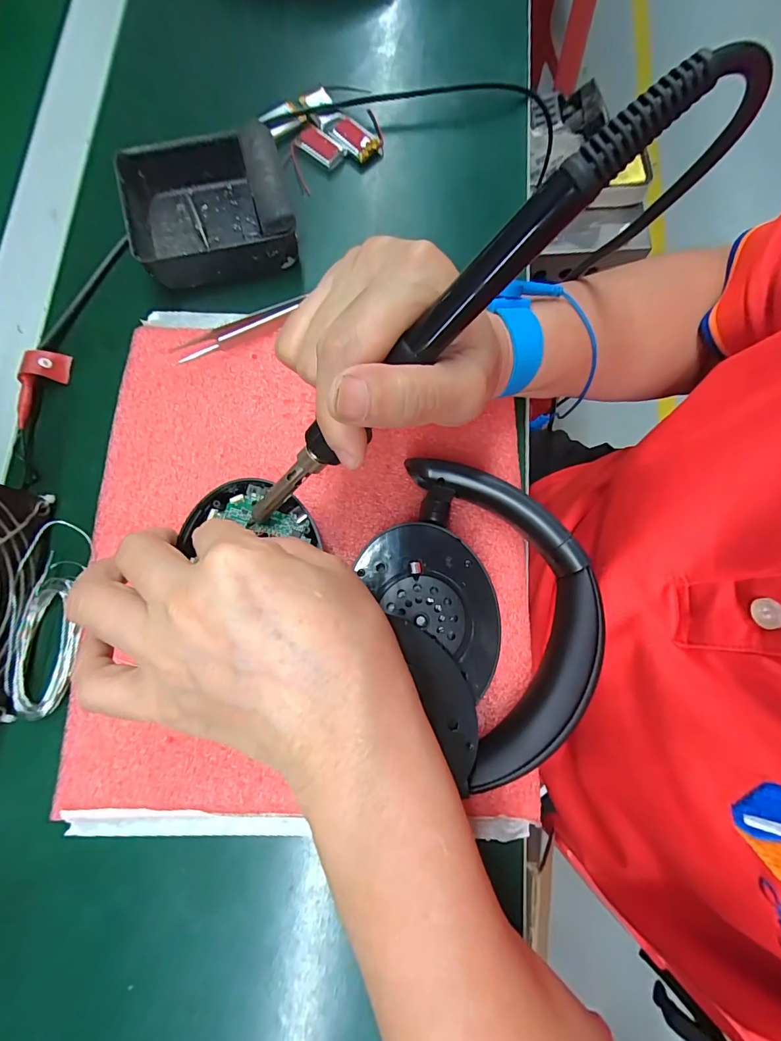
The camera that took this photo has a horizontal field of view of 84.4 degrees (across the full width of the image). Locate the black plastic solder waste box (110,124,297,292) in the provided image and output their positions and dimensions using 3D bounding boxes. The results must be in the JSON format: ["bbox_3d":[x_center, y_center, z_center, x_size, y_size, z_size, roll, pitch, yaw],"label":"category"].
[{"bbox_3d":[-0.109,-0.192,0.260,0.091,0.032,0.081,-15,79,-2],"label":"black plastic solder waste box"}]

